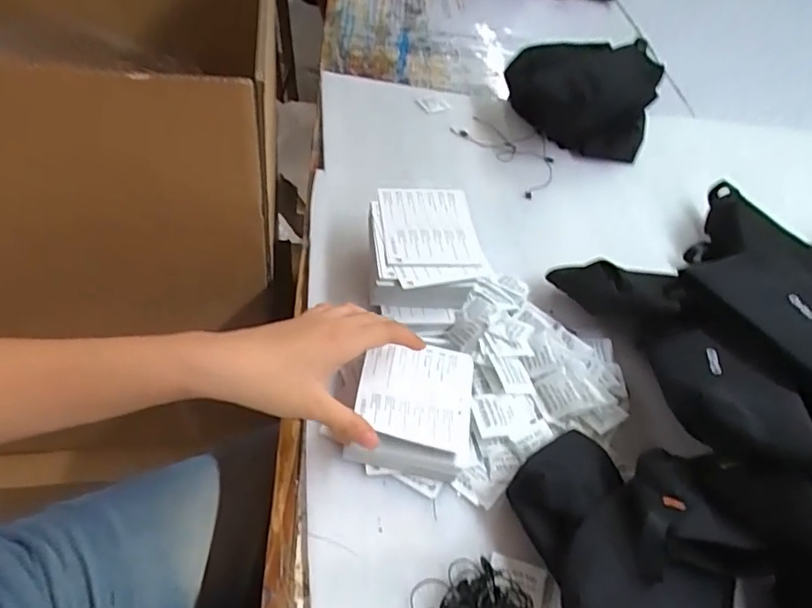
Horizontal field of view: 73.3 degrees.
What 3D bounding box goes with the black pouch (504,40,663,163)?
[{"bbox_3d":[0.252,-0.304,0.785,0.183,0.105,0.183,-3,51,-13],"label":"black pouch"}]

